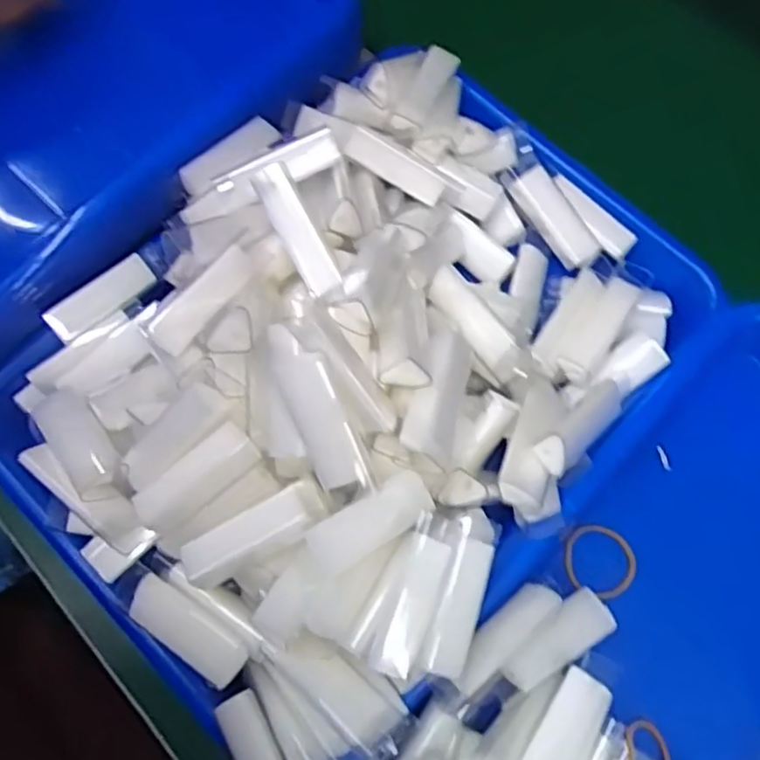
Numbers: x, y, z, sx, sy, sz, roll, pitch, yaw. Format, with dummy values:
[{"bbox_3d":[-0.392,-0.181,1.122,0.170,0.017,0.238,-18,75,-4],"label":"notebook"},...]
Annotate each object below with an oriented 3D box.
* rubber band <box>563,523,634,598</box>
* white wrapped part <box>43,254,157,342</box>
[{"bbox_3d":[0.108,0.089,0.335,0.035,0.005,0.033,0,73,0],"label":"rubber band"},{"bbox_3d":[-0.139,-0.041,0.340,0.055,0.007,0.017,-38,77,-11],"label":"white wrapped part"}]

